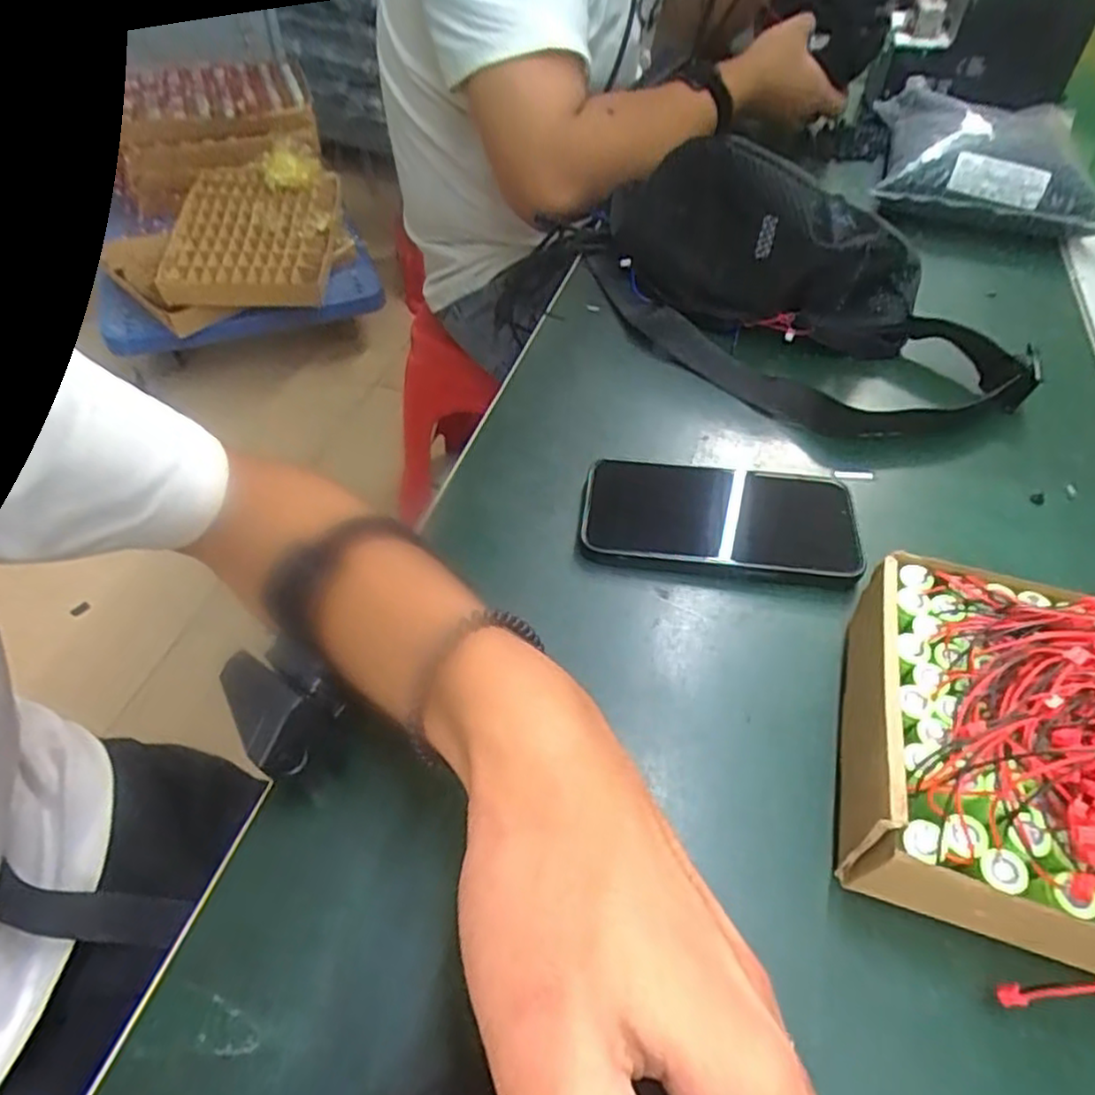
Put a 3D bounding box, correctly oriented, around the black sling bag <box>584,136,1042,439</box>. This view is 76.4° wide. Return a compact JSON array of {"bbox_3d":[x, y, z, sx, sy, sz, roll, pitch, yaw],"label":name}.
[{"bbox_3d":[0.151,-0.196,0.481,0.357,0.090,0.158,36,58,23],"label":"black sling bag"}]

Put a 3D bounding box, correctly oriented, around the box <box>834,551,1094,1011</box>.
[{"bbox_3d":[0.198,0.085,0.263,0.170,0.074,0.144,14,52,8],"label":"box"}]

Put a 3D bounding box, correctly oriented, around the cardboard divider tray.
[{"bbox_3d":[-0.651,-0.711,1.556,0.352,0.066,0.456,-3,52,-6],"label":"cardboard divider tray"}]

